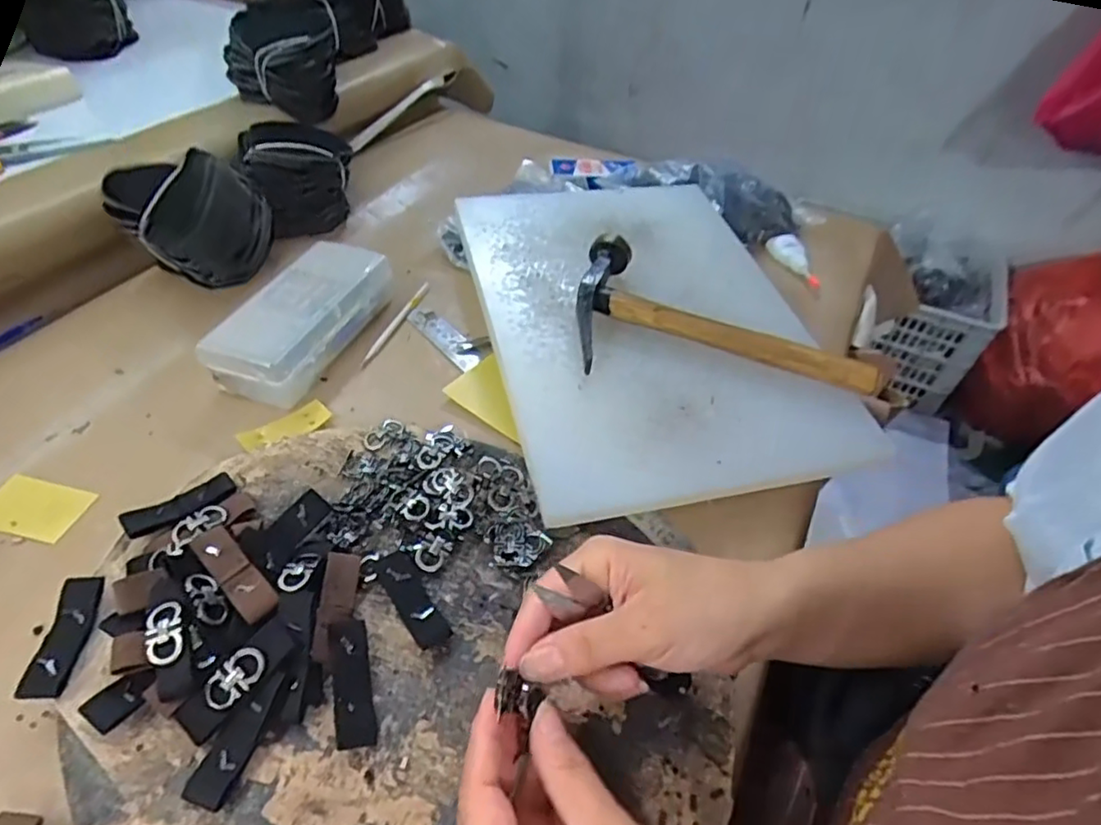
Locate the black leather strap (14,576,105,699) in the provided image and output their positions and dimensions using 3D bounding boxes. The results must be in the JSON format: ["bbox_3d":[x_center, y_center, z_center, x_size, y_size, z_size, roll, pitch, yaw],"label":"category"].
[{"bbox_3d":[-0.253,0.116,0.329,0.019,0.004,0.064,8,46,-14],"label":"black leather strap"}]

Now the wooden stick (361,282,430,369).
[{"bbox_3d":[-0.136,-0.080,0.562,0.009,0.005,0.120,13,46,9],"label":"wooden stick"}]

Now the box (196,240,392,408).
[{"bbox_3d":[-0.200,-0.079,0.522,0.070,0.048,0.166,13,46,10],"label":"box"}]

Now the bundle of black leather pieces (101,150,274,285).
[{"bbox_3d":[-0.309,-0.169,0.553,0.119,0.094,0.094,-20,49,-22],"label":"bundle of black leather pieces"}]

